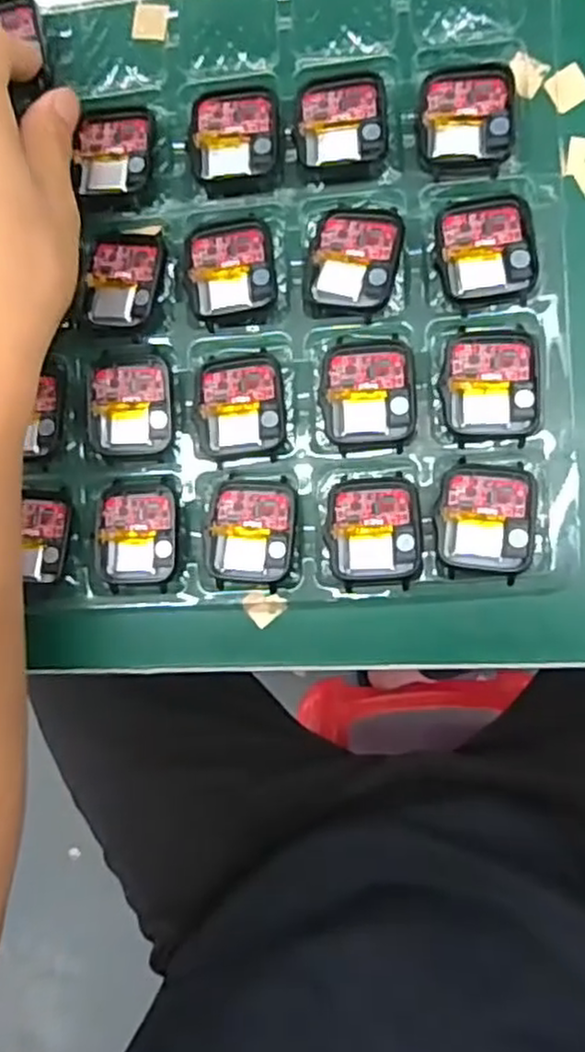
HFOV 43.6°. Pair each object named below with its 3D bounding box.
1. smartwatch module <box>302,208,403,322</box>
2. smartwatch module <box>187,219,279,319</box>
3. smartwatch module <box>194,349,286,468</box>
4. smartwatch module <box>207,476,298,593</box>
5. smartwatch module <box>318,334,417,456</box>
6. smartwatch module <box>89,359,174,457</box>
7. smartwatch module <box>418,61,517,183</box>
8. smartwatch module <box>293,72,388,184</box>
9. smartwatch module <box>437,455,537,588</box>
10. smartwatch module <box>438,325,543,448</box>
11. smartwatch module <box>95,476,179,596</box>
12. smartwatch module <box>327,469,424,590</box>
[{"bbox_3d":[0.025,-0.108,0.300,0.037,0.005,0.043,11,90,8],"label":"smartwatch module"},{"bbox_3d":[-0.026,-0.109,0.310,0.037,0.004,0.039,-6,88,8],"label":"smartwatch module"},{"bbox_3d":[-0.022,-0.051,0.309,0.037,0.007,0.045,-5,88,8],"label":"smartwatch module"},{"bbox_3d":[-0.017,0.003,0.310,0.036,0.006,0.046,5,90,8],"label":"smartwatch module"},{"bbox_3d":[0.031,-0.054,0.300,0.038,0.006,0.044,-1,89,8],"label":"smartwatch module"},{"bbox_3d":[-0.070,-0.052,0.320,0.036,0.006,0.042,-1,89,8],"label":"smartwatch module"},{"bbox_3d":[0.070,-0.164,0.294,0.037,0.004,0.046,1,89,8],"label":"smartwatch module"},{"bbox_3d":[0.020,-0.165,0.303,0.037,0.004,0.044,0,89,8],"label":"smartwatch module"},{"bbox_3d":[0.077,-0.002,0.292,0.038,0.006,0.044,6,90,8],"label":"smartwatch module"},{"bbox_3d":[0.079,-0.056,0.292,0.038,0.005,0.046,-1,89,8],"label":"smartwatch module"},{"bbox_3d":[-0.067,0.004,0.319,0.038,0.005,0.046,-3,88,8],"label":"smartwatch module"},{"bbox_3d":[0.033,0.002,0.302,0.038,0.009,0.044,-3,88,8],"label":"smartwatch module"}]

